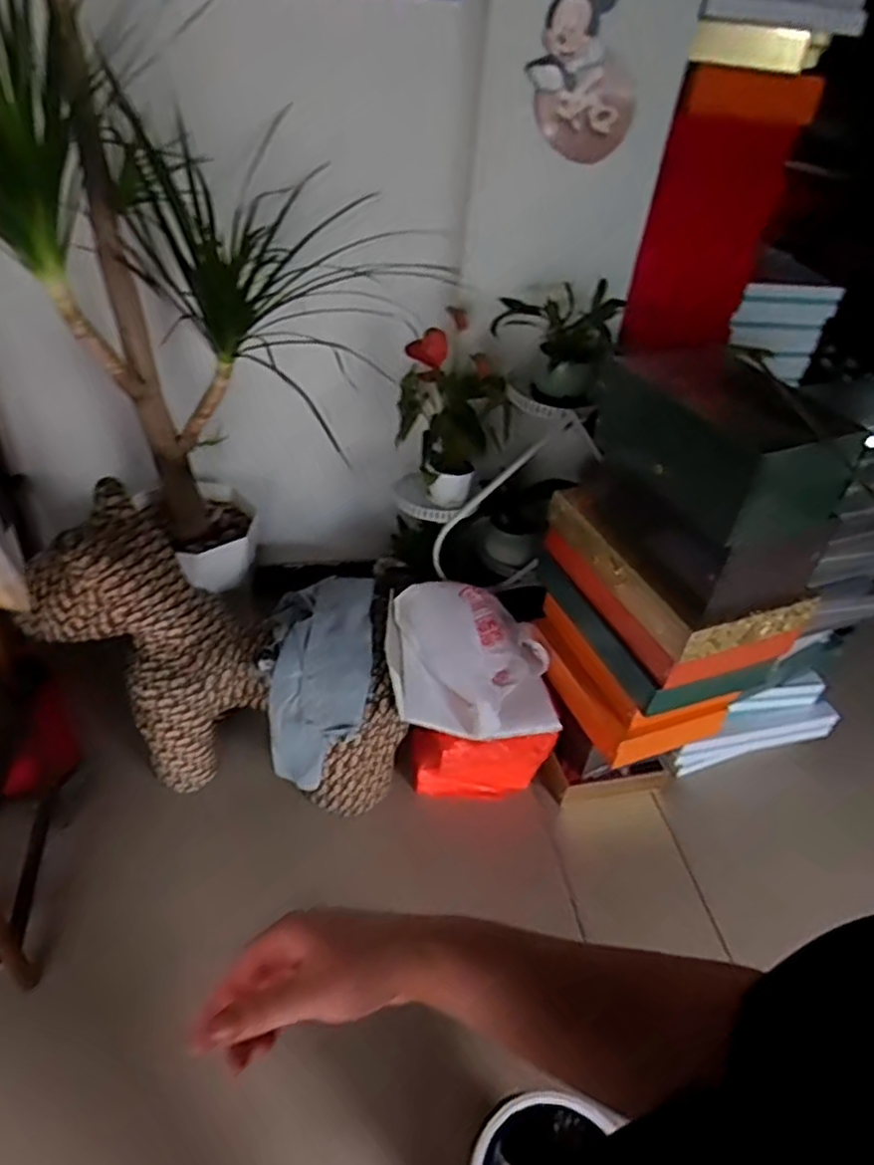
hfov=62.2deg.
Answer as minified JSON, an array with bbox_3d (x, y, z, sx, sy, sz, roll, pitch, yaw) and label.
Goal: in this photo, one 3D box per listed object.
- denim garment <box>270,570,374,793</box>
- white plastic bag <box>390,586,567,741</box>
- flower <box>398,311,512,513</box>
[{"bbox_3d":[-0.254,0.203,1.624,0.216,0.338,0.349,1,40,-8],"label":"denim garment"},{"bbox_3d":[0.081,0.165,1.668,0.379,0.290,0.337,-2,40,-11],"label":"white plastic bag"},{"bbox_3d":[0.043,-0.409,1.747,0.215,0.384,0.210,-25,49,-33],"label":"flower"}]

